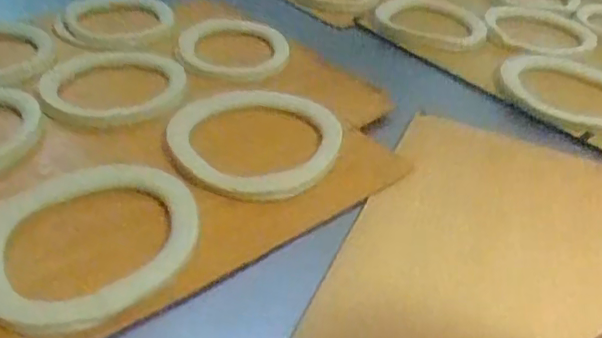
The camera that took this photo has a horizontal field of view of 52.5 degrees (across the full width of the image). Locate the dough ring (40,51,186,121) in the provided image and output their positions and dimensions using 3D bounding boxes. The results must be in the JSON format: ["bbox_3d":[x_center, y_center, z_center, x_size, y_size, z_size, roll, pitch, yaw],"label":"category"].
[{"bbox_3d":[-0.209,-0.097,0.687,0.151,0.025,0.133,-3,37,-13],"label":"dough ring"}]

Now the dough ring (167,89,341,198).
[{"bbox_3d":[-0.047,-0.031,0.620,0.170,0.020,0.164,5,36,-3],"label":"dough ring"}]

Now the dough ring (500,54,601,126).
[{"bbox_3d":[0.356,-0.102,0.782,0.194,0.016,0.172,1,36,-8],"label":"dough ring"}]

